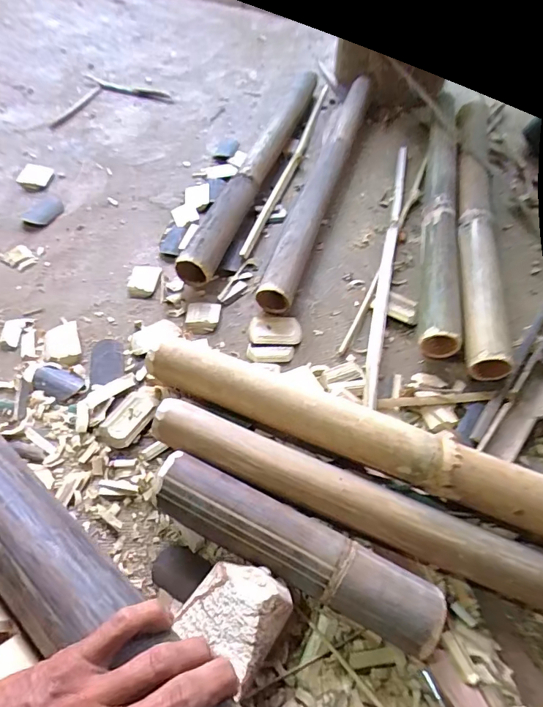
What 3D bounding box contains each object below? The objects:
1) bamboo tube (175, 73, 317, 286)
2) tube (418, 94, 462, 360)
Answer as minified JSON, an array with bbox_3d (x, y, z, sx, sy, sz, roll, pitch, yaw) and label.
[{"bbox_3d":[-0.018,-0.348,0.745,0.054,0.060,0.611,16,57,9],"label":"bamboo tube"},{"bbox_3d":[0.264,-0.211,0.659,0.054,0.051,0.502,11,56,6],"label":"tube"}]

